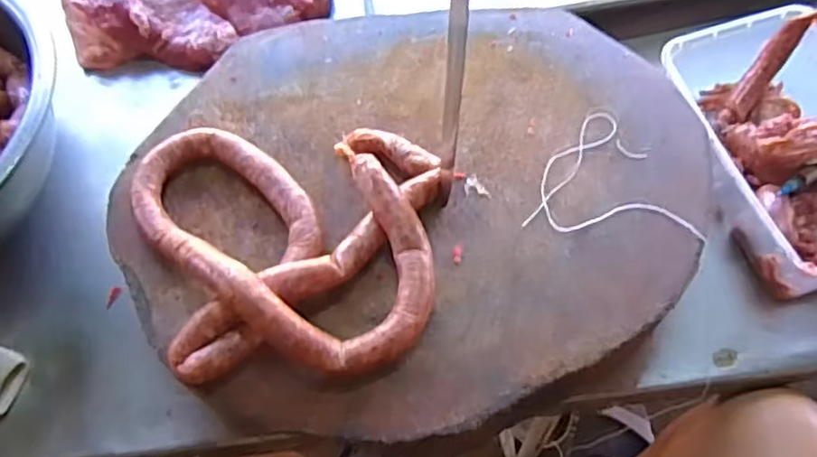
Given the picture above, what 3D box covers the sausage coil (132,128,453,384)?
[{"bbox_3d":[-0.089,0.004,0.459,0.229,0.051,0.195,-3,62,1],"label":"sausage coil"}]

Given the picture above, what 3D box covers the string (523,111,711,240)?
[{"bbox_3d":[0.159,-0.046,0.507,0.131,0.004,0.113,3,62,4],"label":"string"}]

